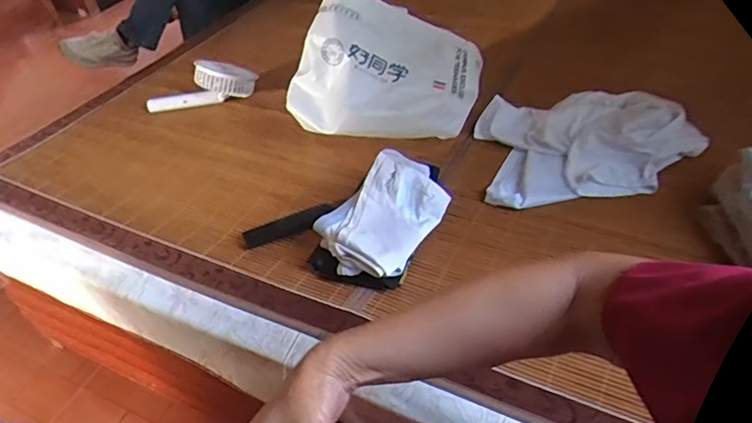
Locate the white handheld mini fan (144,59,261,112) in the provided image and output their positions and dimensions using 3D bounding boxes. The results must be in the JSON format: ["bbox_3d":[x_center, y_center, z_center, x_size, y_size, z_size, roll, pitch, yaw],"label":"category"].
[{"bbox_3d":[-0.388,-0.286,1.215,0.244,0.094,0.084,-3,42,4],"label":"white handheld mini fan"}]

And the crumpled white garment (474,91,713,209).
[{"bbox_3d":[0.361,-0.132,0.948,0.368,0.063,0.261,-6,42,0],"label":"crumpled white garment"}]

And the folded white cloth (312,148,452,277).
[{"bbox_3d":[0.016,-0.005,0.819,0.141,0.078,0.221,25,51,31],"label":"folded white cloth"}]

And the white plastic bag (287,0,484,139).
[{"bbox_3d":[0.013,-0.272,0.990,0.341,0.199,0.206,4,43,12],"label":"white plastic bag"}]

